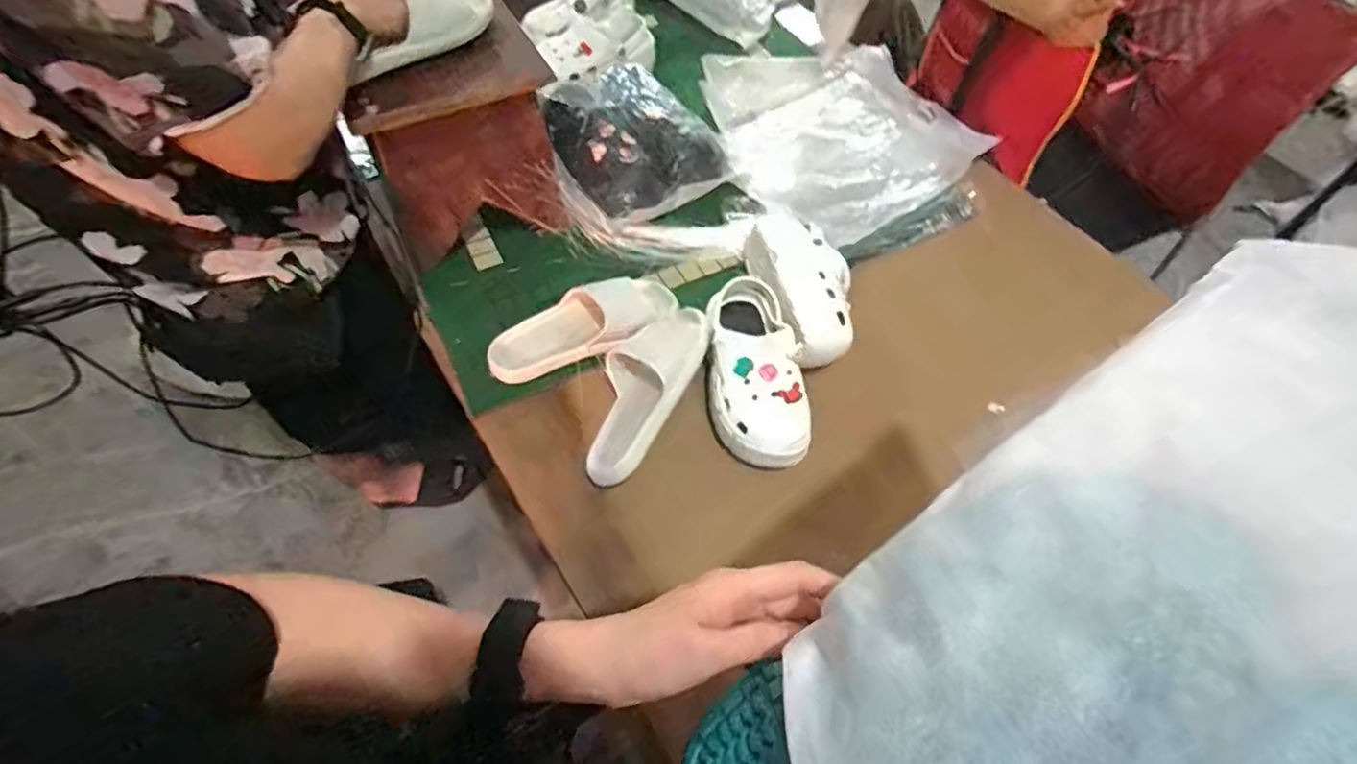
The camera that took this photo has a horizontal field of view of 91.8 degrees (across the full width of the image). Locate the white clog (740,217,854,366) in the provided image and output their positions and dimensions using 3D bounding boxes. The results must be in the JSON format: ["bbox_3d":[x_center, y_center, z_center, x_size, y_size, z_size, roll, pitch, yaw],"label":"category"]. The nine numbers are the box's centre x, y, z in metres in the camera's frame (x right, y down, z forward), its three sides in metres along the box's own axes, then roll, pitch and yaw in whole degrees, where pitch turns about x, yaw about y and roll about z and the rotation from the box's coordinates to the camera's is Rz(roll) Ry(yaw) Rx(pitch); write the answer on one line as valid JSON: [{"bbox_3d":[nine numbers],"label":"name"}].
[{"bbox_3d":[0.172,-0.127,0.899,0.120,0.084,0.247,-9,59,-9],"label":"white clog"}]

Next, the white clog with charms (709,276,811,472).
[{"bbox_3d":[0.099,-0.016,0.829,0.110,0.078,0.242,-1,58,-3],"label":"white clog with charms"}]

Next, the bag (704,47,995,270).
[{"bbox_3d":[0.261,-0.420,1.118,0.420,0.066,0.474,-25,62,-17],"label":"bag"}]

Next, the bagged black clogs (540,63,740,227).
[{"bbox_3d":[-0.071,-0.389,1.040,0.250,0.107,0.256,-30,64,-20],"label":"bagged black clogs"}]

